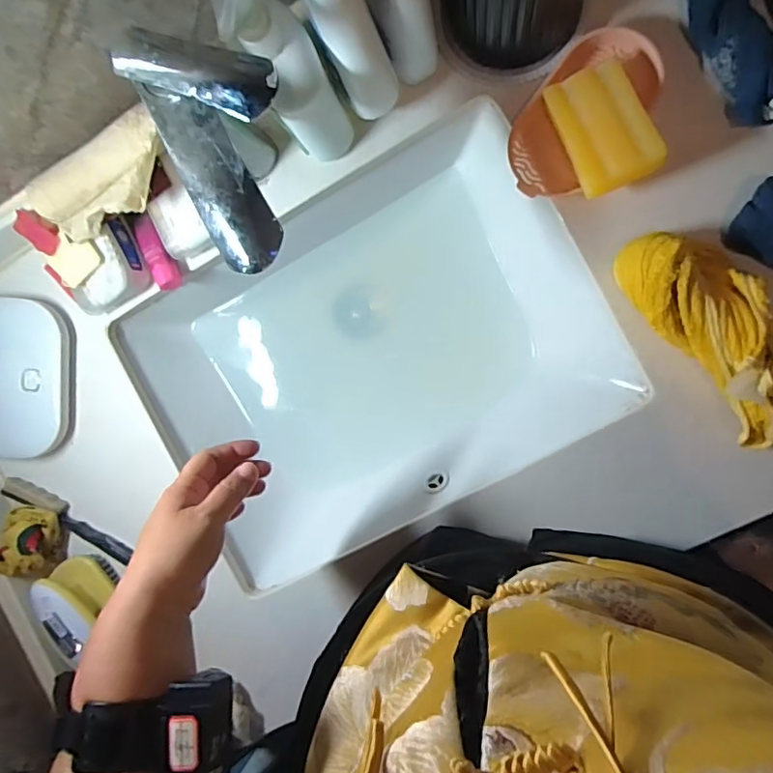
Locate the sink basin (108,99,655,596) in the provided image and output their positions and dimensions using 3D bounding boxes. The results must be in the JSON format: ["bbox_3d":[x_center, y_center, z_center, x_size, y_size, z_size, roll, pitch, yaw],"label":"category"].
[{"bbox_3d":[-0.020,-0.038,0.614,0.455,0.136,0.346,-29,90,10],"label":"sink basin"}]

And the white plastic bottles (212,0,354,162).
[{"bbox_3d":[-0.074,-0.242,0.434,0.056,0.173,0.070,-30,90,10],"label":"white plastic bottles"}]

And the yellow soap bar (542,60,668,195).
[{"bbox_3d":[0.185,-0.219,0.470,0.066,0.025,0.107,-24,76,16],"label":"yellow soap bar"}]

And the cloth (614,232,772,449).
[{"bbox_3d":[0.277,-0.052,0.463,0.083,0.063,0.196,-37,89,10],"label":"cloth"}]

